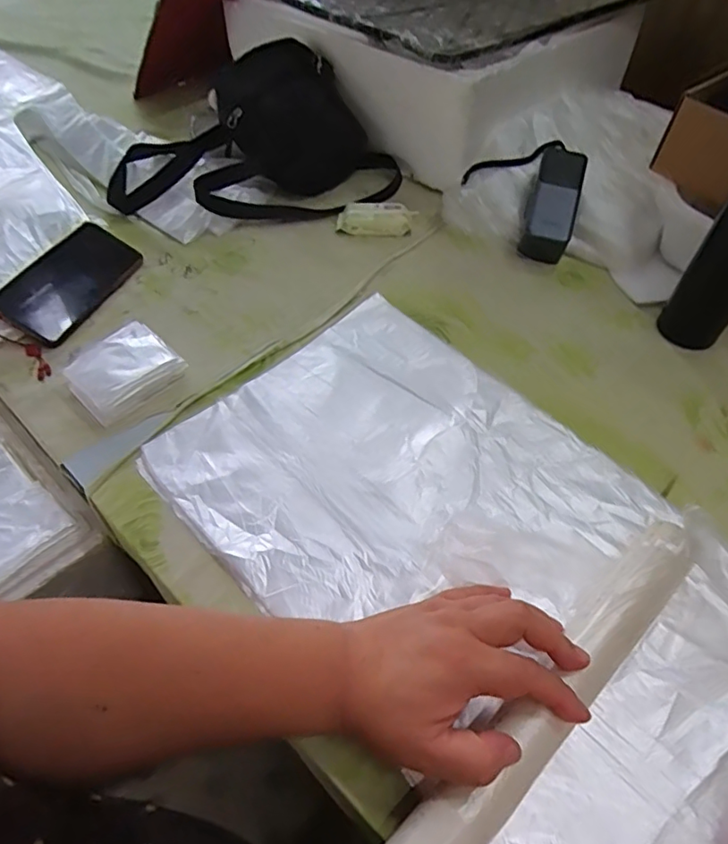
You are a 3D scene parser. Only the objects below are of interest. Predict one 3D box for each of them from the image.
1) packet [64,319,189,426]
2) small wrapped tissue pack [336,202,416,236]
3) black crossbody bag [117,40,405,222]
[{"bbox_3d":[-0.232,-0.050,0.534,0.075,0.037,0.096,34,59,23],"label":"packet"},{"bbox_3d":[0.014,-0.260,0.707,0.097,0.019,0.050,1,51,-1],"label":"small wrapped tissue pack"},{"bbox_3d":[-0.145,-0.372,0.722,0.379,0.142,0.183,-4,51,-5],"label":"black crossbody bag"}]

